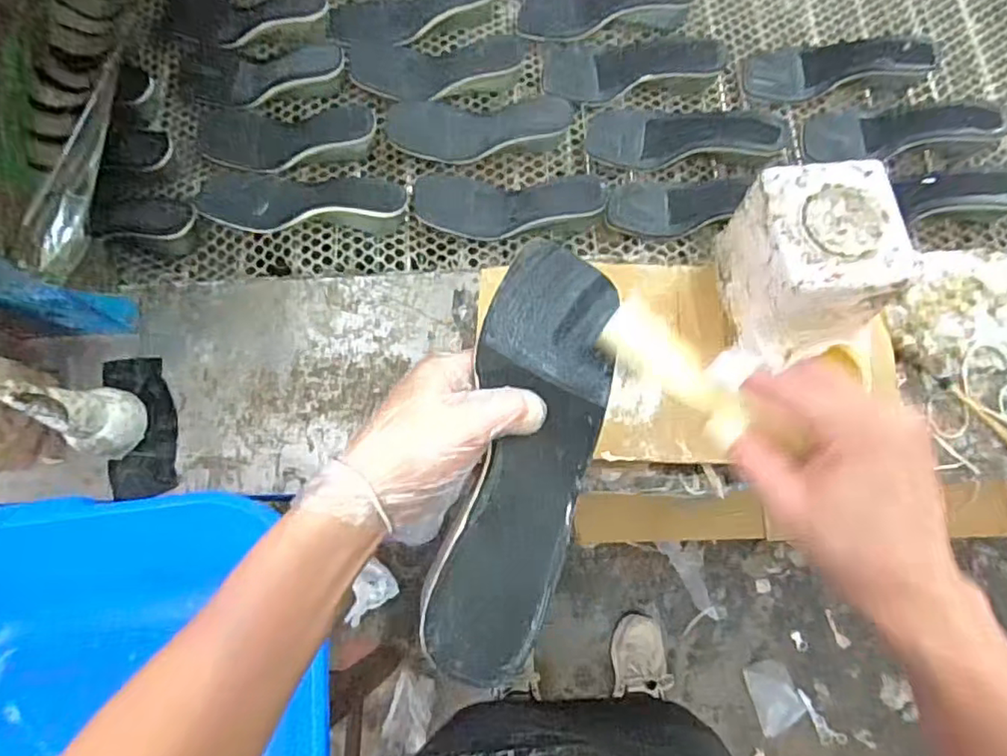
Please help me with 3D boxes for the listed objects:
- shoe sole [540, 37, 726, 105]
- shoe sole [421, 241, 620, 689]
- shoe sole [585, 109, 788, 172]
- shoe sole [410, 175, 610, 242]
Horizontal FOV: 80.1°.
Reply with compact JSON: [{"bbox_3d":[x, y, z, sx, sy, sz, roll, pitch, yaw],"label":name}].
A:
[{"bbox_3d":[0.161,-0.386,0.743,0.224,0.015,0.086,-3,73,1],"label":"shoe sole"},{"bbox_3d":[0.014,0.036,0.302,0.074,0.038,0.215,24,60,-17],"label":"shoe sole"},{"bbox_3d":[0.214,-0.286,0.707,0.227,0.022,0.082,3,73,2],"label":"shoe sole"},{"bbox_3d":[0.002,-0.200,0.691,0.220,0.028,0.079,3,73,16],"label":"shoe sole"}]

